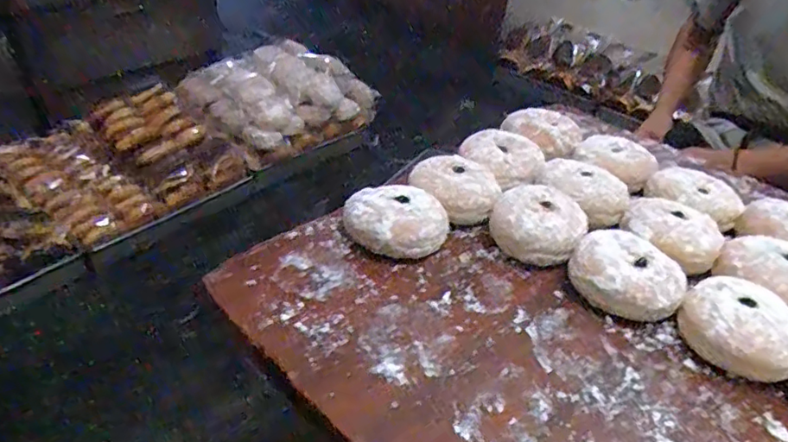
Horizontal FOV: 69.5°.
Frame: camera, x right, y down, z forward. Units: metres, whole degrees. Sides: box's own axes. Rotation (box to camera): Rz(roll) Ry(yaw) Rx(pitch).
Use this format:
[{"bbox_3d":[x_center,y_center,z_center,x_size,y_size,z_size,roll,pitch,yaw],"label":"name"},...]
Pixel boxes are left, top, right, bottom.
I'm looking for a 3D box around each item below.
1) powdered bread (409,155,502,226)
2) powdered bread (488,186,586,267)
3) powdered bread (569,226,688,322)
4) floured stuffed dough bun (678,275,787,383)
[{"bbox_3d":[0.057,-0.032,0.555,0.079,0.040,0.082,4,37,-3],"label":"powdered bread"},{"bbox_3d":[0.129,0.005,0.514,0.079,0.042,0.080,12,38,6],"label":"powdered bread"},{"bbox_3d":[0.194,0.045,0.476,0.091,0.040,0.083,26,42,24],"label":"powdered bread"},{"bbox_3d":[0.266,0.084,0.436,0.074,0.041,0.078,4,37,-3],"label":"floured stuffed dough bun"}]

